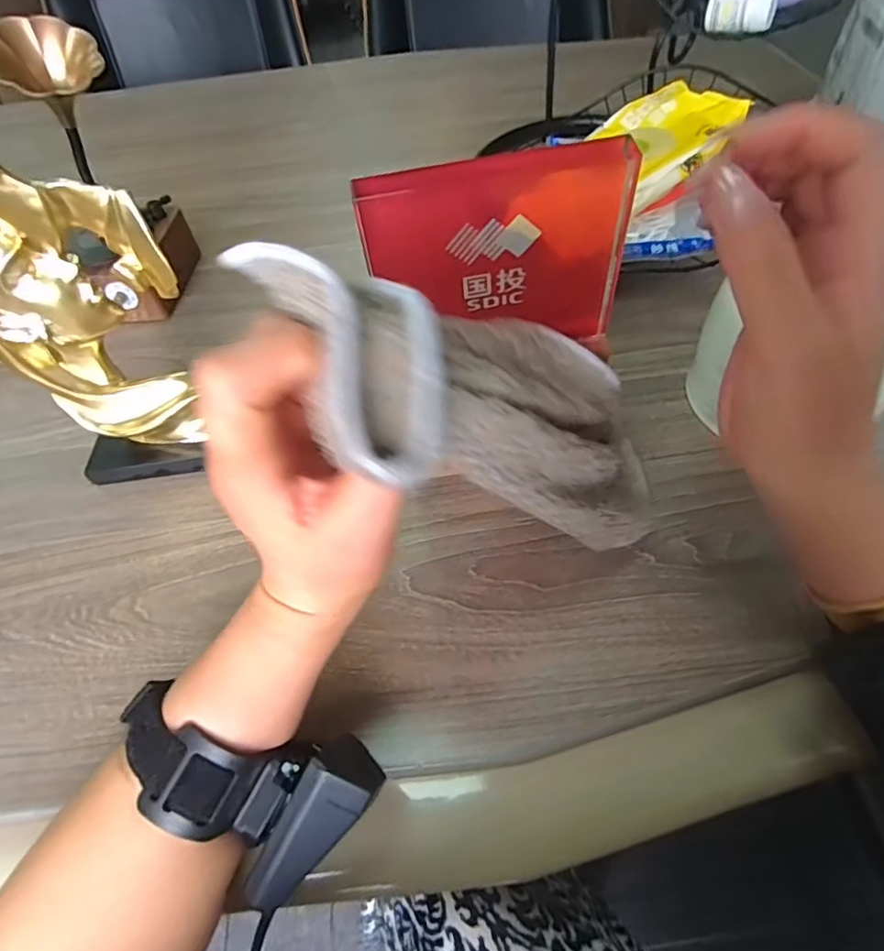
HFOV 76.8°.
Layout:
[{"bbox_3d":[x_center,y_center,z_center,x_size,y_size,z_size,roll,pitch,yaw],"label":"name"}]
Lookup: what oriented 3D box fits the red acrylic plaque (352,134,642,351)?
[{"bbox_3d":[0.027,-0.103,0.270,0.120,0.093,0.015,-8,54,0],"label":"red acrylic plaque"}]

